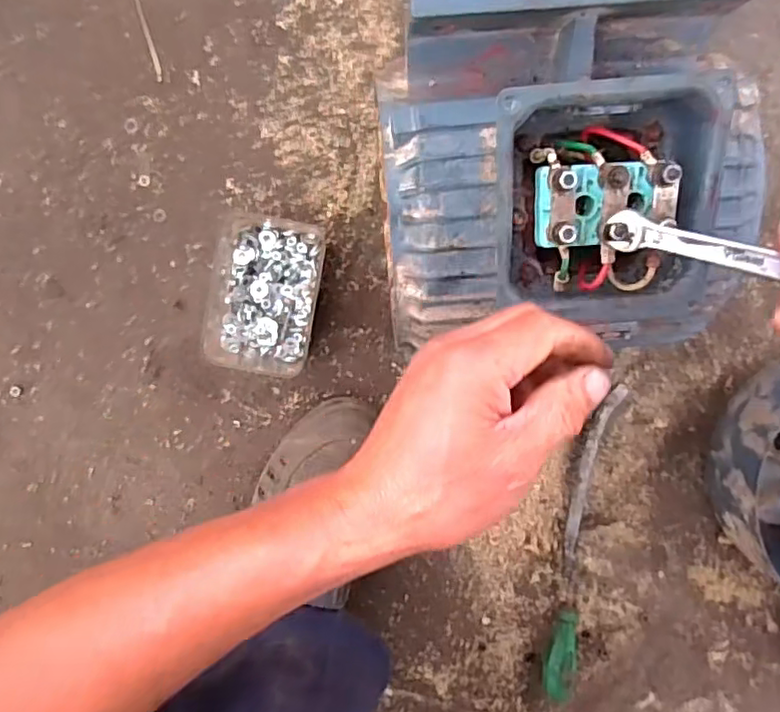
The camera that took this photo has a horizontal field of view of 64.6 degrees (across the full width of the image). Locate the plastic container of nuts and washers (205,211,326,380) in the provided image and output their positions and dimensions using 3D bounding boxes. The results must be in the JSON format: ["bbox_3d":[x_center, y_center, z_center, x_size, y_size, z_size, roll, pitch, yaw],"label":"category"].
[{"bbox_3d":[-0.106,-0.052,0.531,0.086,0.034,0.129,10,98,-4],"label":"plastic container of nuts and washers"}]

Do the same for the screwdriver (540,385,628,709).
[{"bbox_3d":[0.181,0.179,0.579,0.036,0.029,0.301,7,99,-4],"label":"screwdriver"}]

